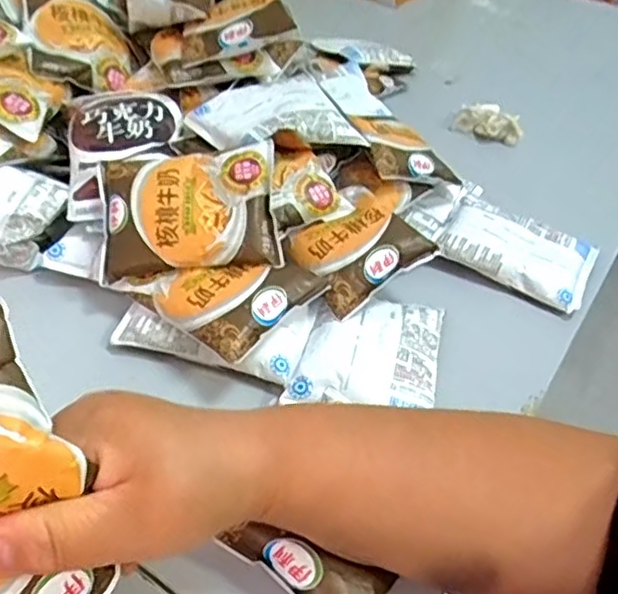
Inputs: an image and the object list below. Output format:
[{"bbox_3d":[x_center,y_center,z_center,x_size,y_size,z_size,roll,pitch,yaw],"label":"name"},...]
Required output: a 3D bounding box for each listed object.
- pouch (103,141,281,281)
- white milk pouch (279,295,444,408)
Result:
[{"bbox_3d":[-0.087,-0.067,0.466,0.123,0.022,0.103,-5,70,1],"label":"pouch"},{"bbox_3d":[0.043,0.033,0.448,0.093,0.017,0.112,12,43,5],"label":"white milk pouch"}]

